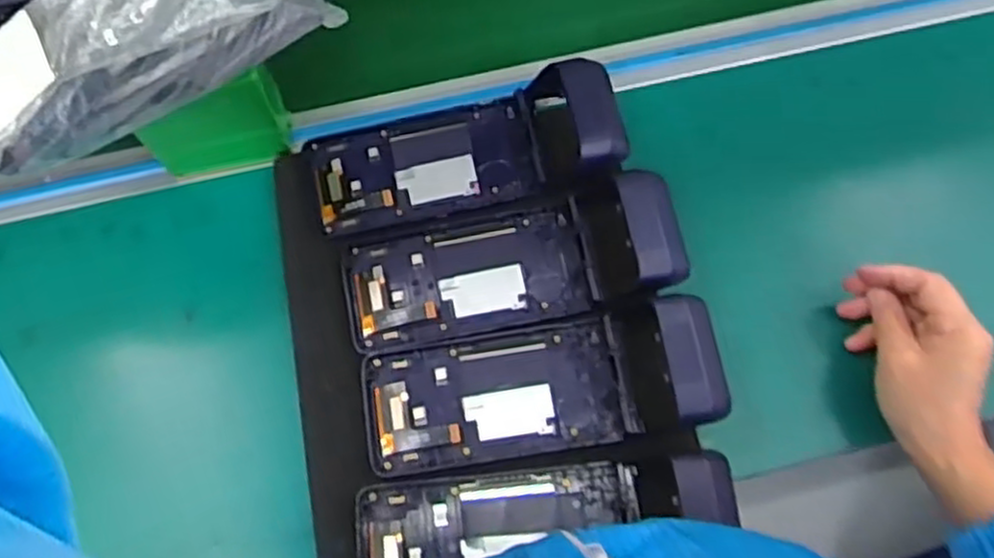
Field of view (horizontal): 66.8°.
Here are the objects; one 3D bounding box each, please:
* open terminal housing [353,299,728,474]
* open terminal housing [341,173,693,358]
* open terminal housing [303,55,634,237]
[{"bbox_3d":[0.026,0.065,0.472,0.220,0.050,0.087,-8,71,-3],"label":"open terminal housing"},{"bbox_3d":[0.010,-0.009,0.509,0.222,0.043,0.084,-14,71,8],"label":"open terminal housing"},{"bbox_3d":[-0.025,-0.090,0.524,0.218,0.050,0.091,-9,71,-3],"label":"open terminal housing"}]

